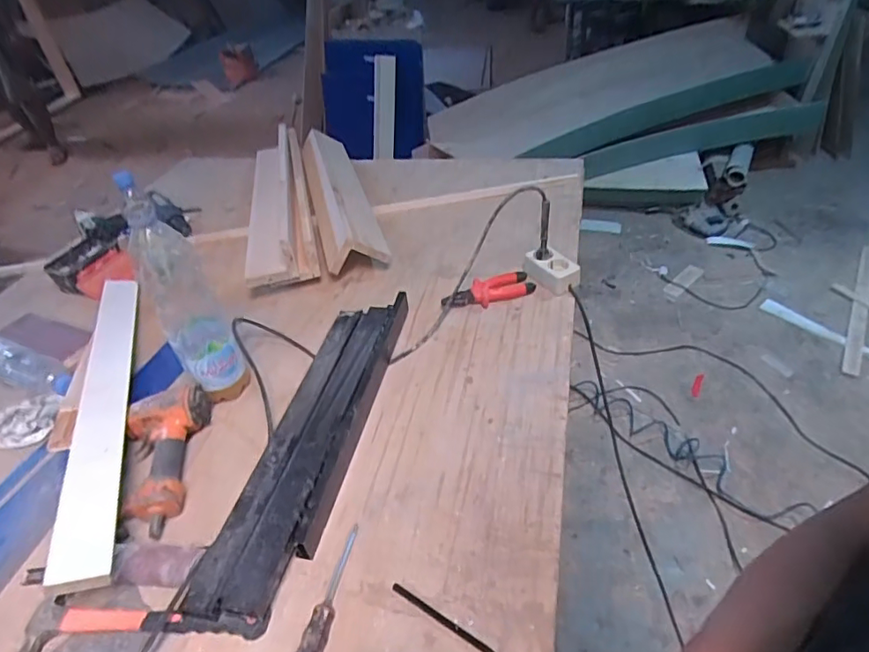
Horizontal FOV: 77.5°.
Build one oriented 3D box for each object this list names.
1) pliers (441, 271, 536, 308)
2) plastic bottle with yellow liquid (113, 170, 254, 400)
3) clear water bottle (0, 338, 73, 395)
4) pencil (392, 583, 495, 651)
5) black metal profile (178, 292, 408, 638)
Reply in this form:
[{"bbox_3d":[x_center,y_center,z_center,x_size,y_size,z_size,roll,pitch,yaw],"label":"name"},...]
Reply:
[{"bbox_3d":[0.100,-0.069,1.010,0.178,0.034,0.059,-14,41,-10],"label":"pliers"},{"bbox_3d":[-0.360,-0.025,0.793,0.090,0.333,0.081,-21,43,-17],"label":"plastic bottle with yellow liquid"},{"bbox_3d":[-0.710,0.076,0.938,0.249,0.053,0.069,13,44,21],"label":"clear water bottle"},{"bbox_3d":[0.010,0.324,0.599,0.138,0.004,0.009,21,47,28],"label":"pencil"},{"bbox_3d":[-0.167,0.142,0.781,0.140,0.043,0.555,4,41,12],"label":"black metal profile"}]

